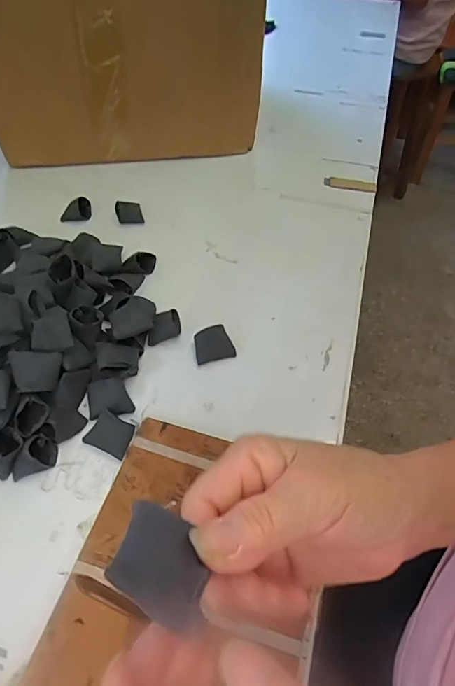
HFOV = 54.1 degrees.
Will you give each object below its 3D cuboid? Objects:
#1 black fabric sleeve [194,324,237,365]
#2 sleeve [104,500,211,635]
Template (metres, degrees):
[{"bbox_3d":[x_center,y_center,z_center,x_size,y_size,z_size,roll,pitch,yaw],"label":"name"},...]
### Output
[{"bbox_3d":[-0.014,0.001,0.471,0.041,0.022,0.032,-13,54,-10],"label":"black fabric sleeve"},{"bbox_3d":[-0.021,0.070,0.147,0.030,0.004,0.042,31,13,-5],"label":"sleeve"}]

